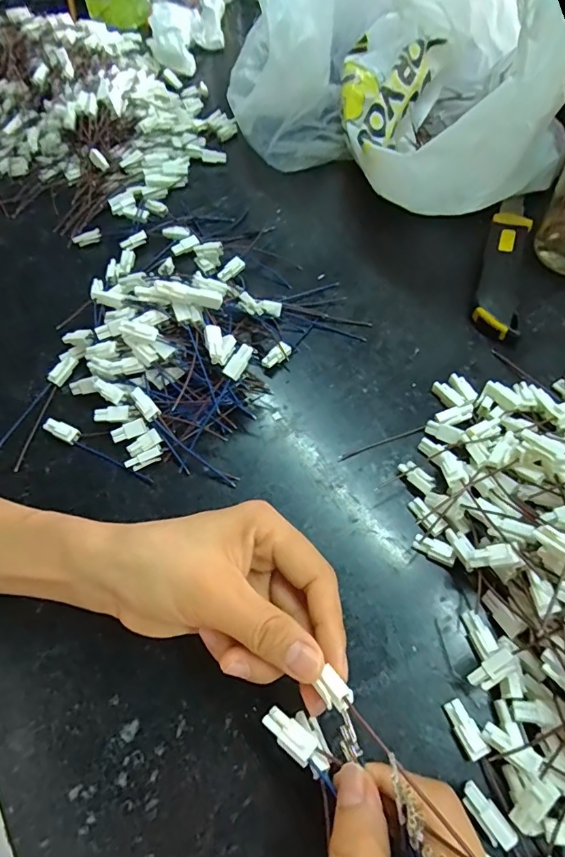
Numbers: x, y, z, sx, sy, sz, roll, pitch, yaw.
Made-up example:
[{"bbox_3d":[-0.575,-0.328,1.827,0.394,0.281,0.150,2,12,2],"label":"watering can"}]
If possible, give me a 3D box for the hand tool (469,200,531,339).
[{"bbox_3d":[0.181,-0.139,0.391,0.032,0.023,0.159,13,61,13],"label":"hand tool"}]

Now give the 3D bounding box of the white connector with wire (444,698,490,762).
[{"bbox_3d":[0.088,0.146,0.233,0.011,0.009,0.024,-22,59,-9],"label":"white connector with wire"}]

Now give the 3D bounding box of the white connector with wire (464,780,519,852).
[{"bbox_3d":[0.092,0.174,0.216,0.011,0.009,0.026,-34,62,-15],"label":"white connector with wire"}]

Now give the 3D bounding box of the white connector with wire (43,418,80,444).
[{"bbox_3d":[-0.157,0.002,0.341,0.026,0.012,0.011,22,63,17],"label":"white connector with wire"}]

